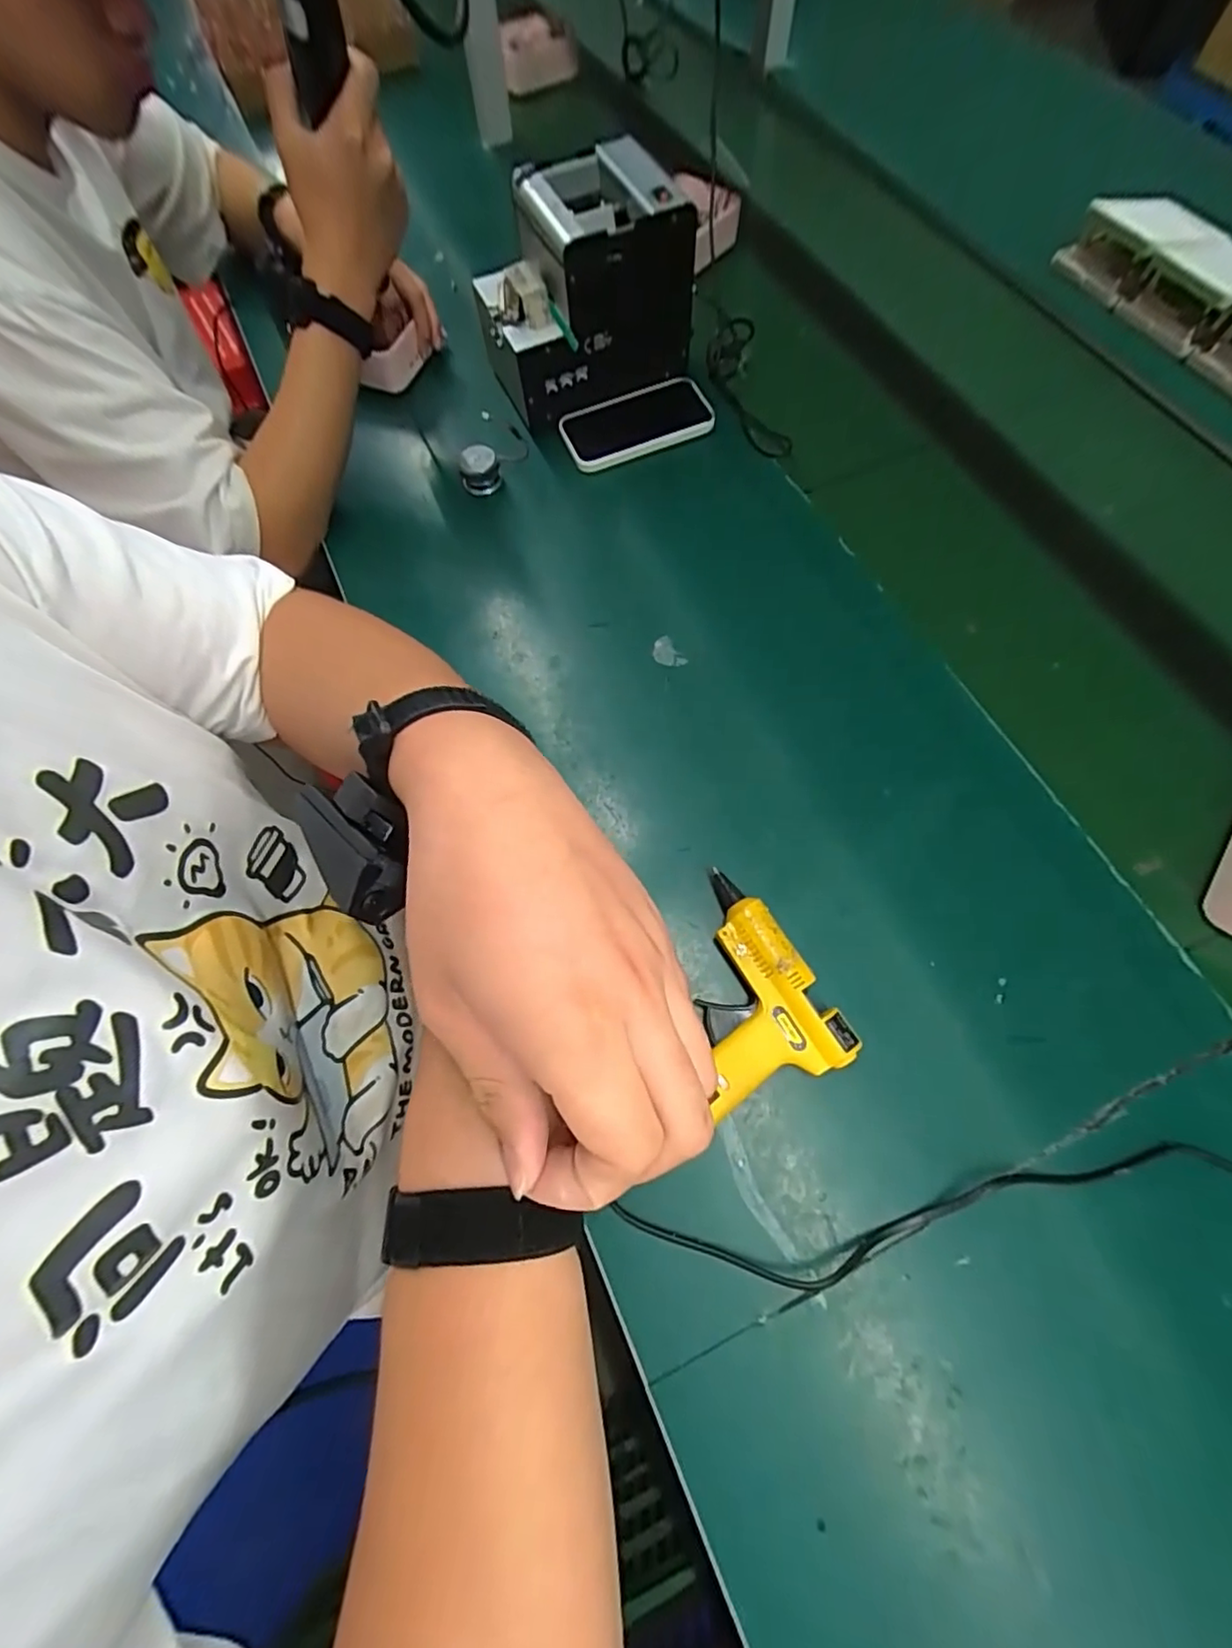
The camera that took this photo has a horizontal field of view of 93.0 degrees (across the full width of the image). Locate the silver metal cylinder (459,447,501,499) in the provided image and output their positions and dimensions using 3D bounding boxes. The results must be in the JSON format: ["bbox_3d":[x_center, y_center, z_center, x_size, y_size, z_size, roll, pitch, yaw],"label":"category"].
[{"bbox_3d":[-0.136,-0.353,0.584,0.038,0.036,0.029,-9,69,-1],"label":"silver metal cylinder"}]

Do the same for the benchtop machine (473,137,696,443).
[{"bbox_3d":[-0.036,-0.516,0.569,0.181,0.140,0.139,-31,71,-9],"label":"benchtop machine"}]

